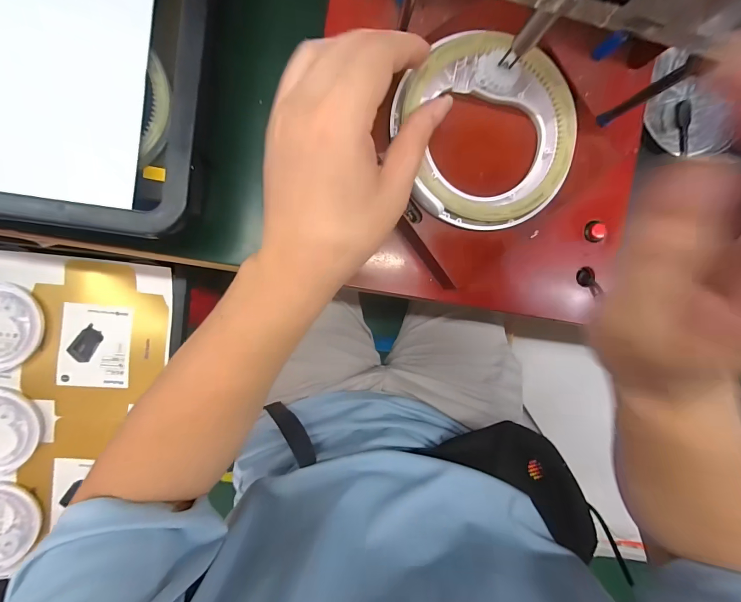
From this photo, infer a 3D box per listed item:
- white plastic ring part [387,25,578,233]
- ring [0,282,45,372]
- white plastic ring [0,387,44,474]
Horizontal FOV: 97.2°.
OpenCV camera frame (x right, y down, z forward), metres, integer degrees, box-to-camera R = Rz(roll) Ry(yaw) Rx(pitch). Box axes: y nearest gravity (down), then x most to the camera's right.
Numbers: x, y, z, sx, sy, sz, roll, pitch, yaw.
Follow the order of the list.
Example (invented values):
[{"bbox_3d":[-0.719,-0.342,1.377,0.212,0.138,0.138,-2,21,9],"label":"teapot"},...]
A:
[{"bbox_3d":[0.082,-0.115,0.229,0.123,0.017,0.126,-22,95,-6],"label":"white plastic ring part"},{"bbox_3d":[-0.571,0.040,0.493,0.133,0.012,0.134,-4,93,-7],"label":"ring"},{"bbox_3d":[-0.577,0.198,0.491,0.133,0.013,0.127,0,93,-7],"label":"white plastic ring"}]

